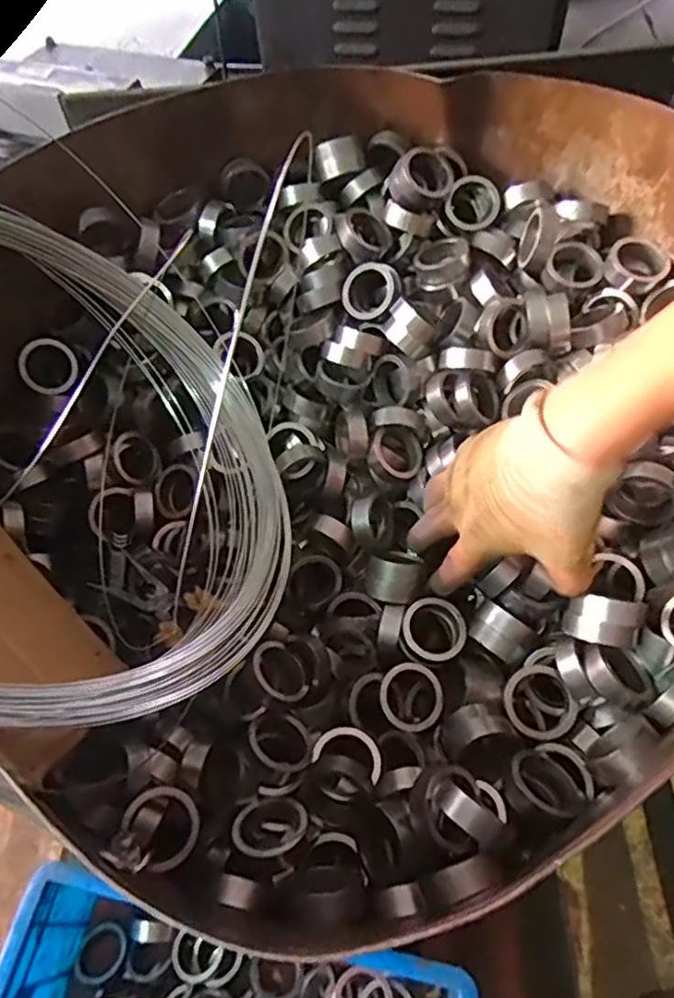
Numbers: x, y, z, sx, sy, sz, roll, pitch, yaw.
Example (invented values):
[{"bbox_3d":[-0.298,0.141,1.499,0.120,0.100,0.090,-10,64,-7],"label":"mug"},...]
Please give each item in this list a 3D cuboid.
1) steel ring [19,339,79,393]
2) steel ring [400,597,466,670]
[{"bbox_3d":[-0.239,-0.110,0.522,0.044,0.047,0.012,-41,27,-10],"label":"steel ring"},{"bbox_3d":[0.068,0.094,0.444,0.045,0.017,0.045,-35,61,-21],"label":"steel ring"}]

